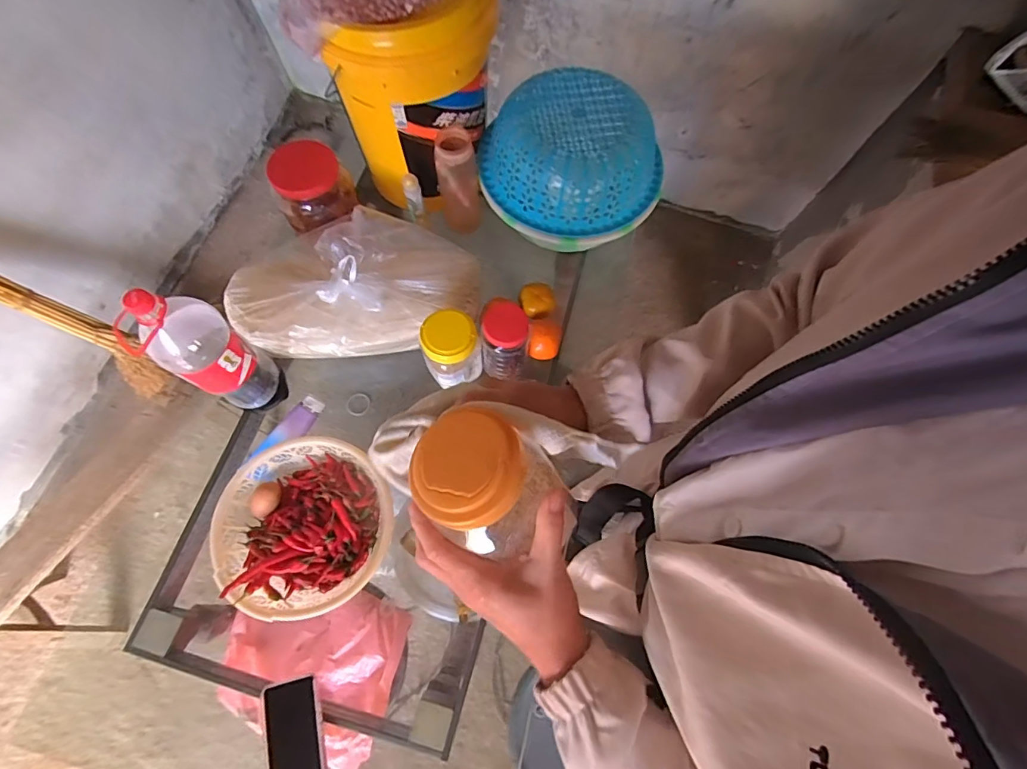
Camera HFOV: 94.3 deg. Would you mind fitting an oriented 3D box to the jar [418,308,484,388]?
[{"bbox_3d":[-0.102,-0.056,0.815,0.092,0.137,0.085,1,70,-3],"label":"jar"}]

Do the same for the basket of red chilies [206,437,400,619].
[{"bbox_3d":[-0.325,0.218,0.744,0.255,0.064,0.249,1,70,-3],"label":"basket of red chilies"}]

